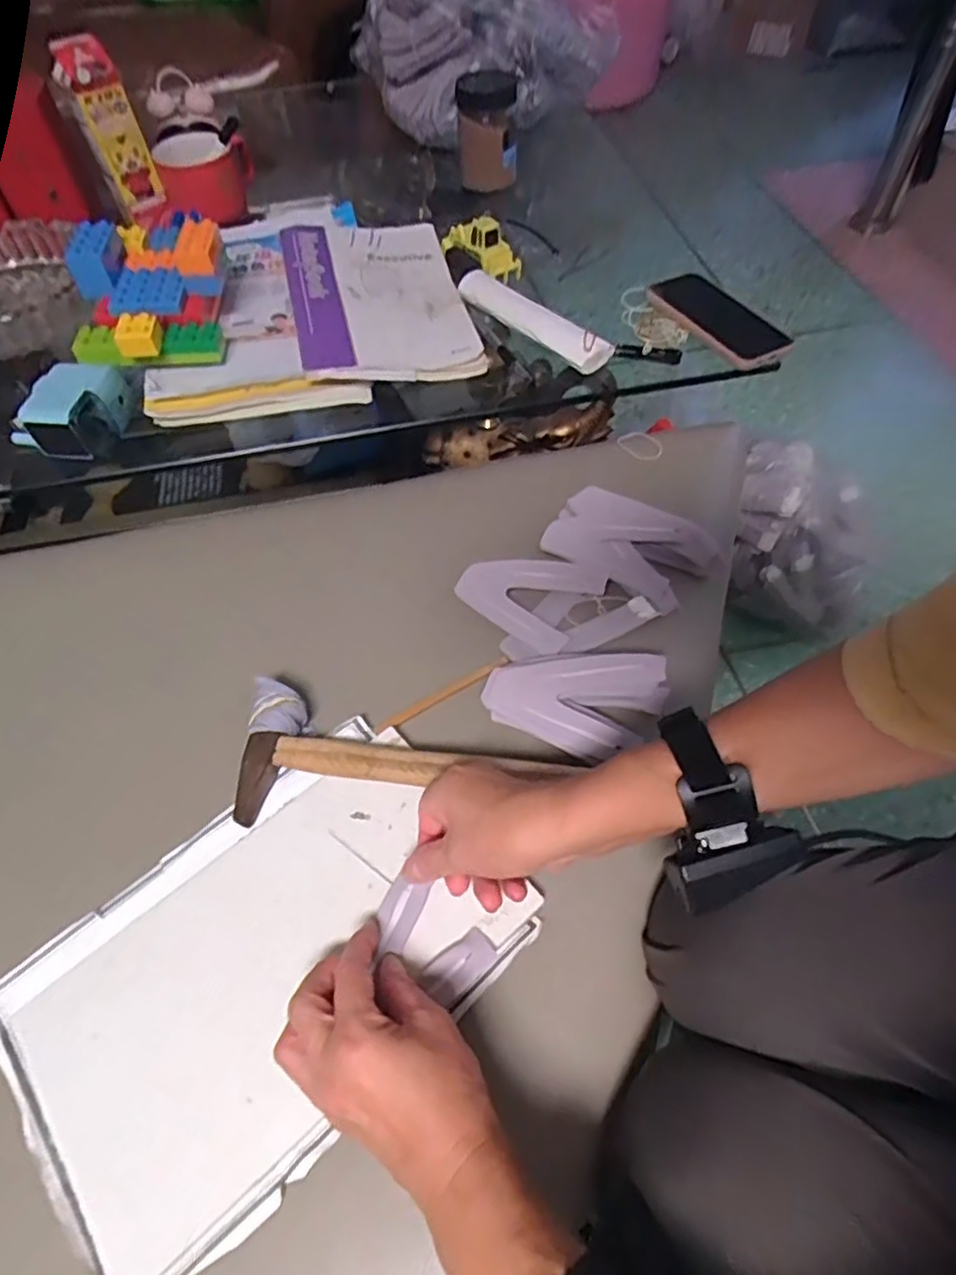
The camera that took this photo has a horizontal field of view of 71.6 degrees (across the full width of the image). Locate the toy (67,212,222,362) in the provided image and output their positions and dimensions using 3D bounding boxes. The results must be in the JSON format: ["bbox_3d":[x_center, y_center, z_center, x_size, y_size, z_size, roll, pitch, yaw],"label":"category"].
[{"bbox_3d":[-0.319,-0.342,0.657,0.138,0.086,0.192,-1,56,1],"label":"toy"}]

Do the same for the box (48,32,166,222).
[{"bbox_3d":[-0.436,-0.602,0.784,0.061,0.159,0.045,-29,60,-16],"label":"box"}]

